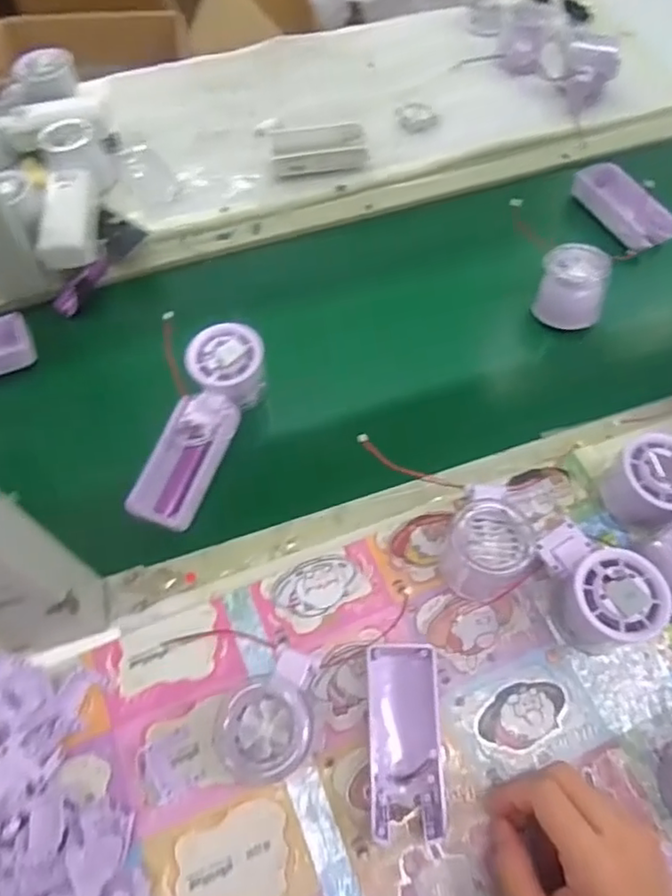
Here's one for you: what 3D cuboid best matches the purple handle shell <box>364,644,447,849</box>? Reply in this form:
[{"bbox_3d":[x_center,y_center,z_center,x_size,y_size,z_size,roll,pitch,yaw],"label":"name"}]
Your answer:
[{"bbox_3d":[0.043,0.182,0.386,0.044,0.027,0.107,0,61,-2],"label":"purple handle shell"}]

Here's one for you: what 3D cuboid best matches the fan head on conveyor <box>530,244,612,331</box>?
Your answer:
[{"bbox_3d":[0.218,-0.152,0.569,0.057,0.054,0.055,15,62,7],"label":"fan head on conveyor"}]

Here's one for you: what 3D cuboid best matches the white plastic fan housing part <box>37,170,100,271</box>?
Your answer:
[{"bbox_3d":[-0.258,-0.222,0.592,0.046,0.033,0.102,-7,62,-6],"label":"white plastic fan housing part"}]

